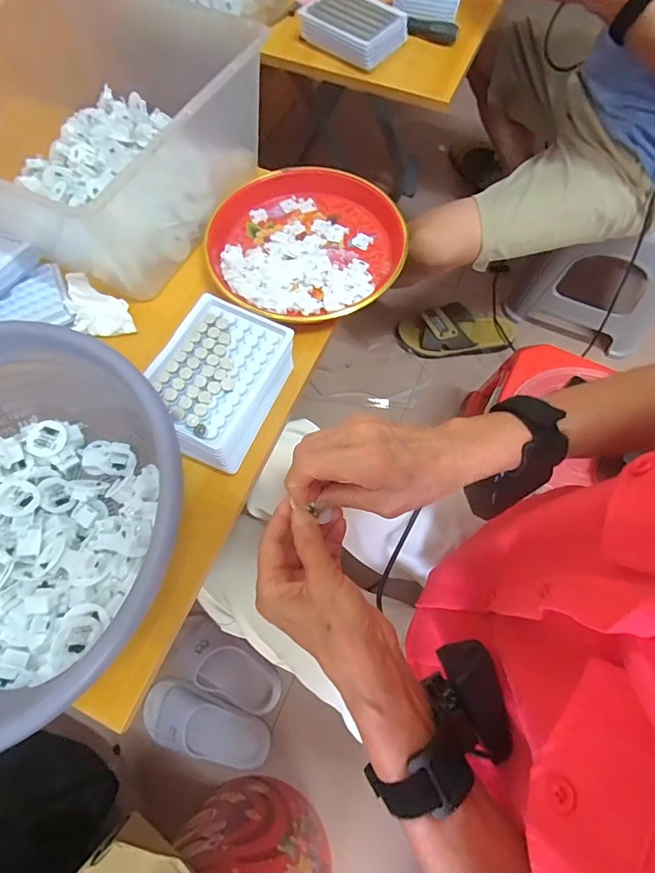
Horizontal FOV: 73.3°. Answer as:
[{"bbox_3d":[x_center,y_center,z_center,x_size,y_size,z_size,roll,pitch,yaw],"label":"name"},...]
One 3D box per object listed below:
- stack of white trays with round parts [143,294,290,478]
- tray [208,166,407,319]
[{"bbox_3d":[-0.098,-0.044,0.412,0.107,0.063,0.141,23,70,10],"label":"stack of white trays with round parts"},{"bbox_3d":[-0.027,-0.219,0.503,0.211,0.027,0.210,0,68,1],"label":"tray"}]

